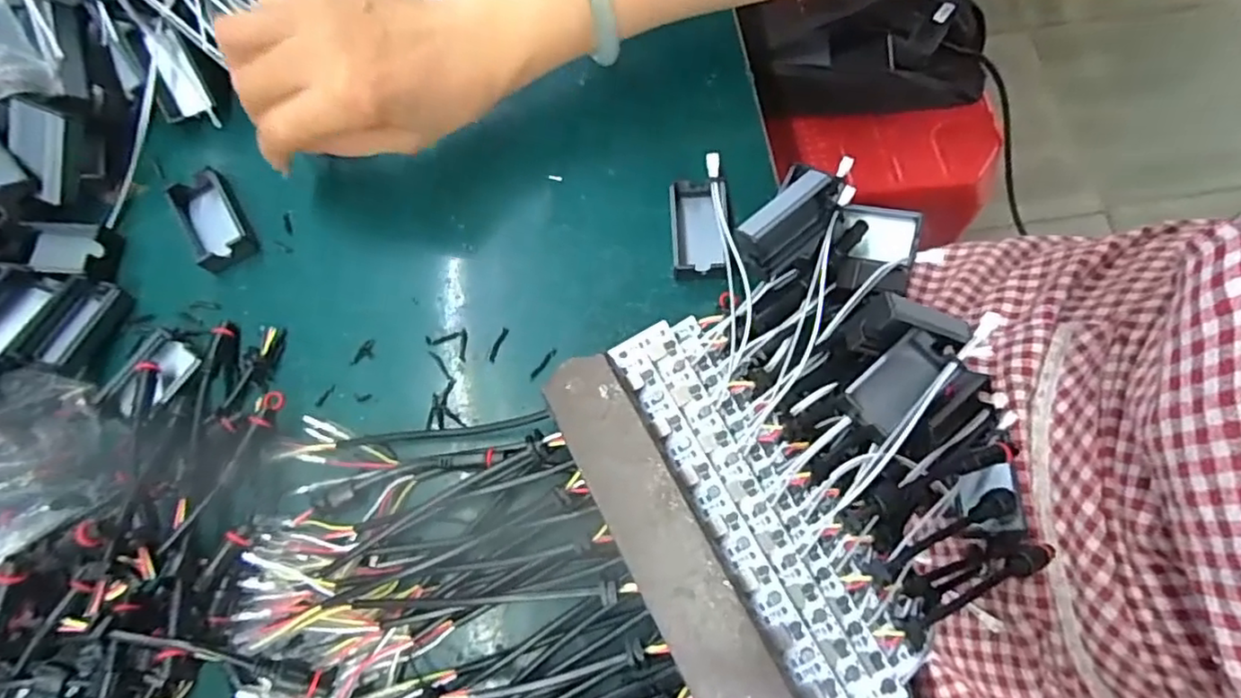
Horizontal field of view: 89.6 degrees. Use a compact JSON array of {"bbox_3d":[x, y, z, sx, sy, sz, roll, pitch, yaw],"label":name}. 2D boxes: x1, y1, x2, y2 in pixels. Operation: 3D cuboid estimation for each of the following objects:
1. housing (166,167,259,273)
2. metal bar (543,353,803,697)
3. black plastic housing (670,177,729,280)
[{"bbox_3d":[-0.228,-0.072,0.348,0.029,0.014,0.055,-28,74,-6],"label":"housing"},{"bbox_3d":[0.025,0.090,0.251,0.037,0.014,0.192,-27,74,-6],"label":"metal bar"},{"bbox_3d":[0.041,-0.065,0.333,0.028,0.017,0.053,-1,73,2],"label":"black plastic housing"}]

